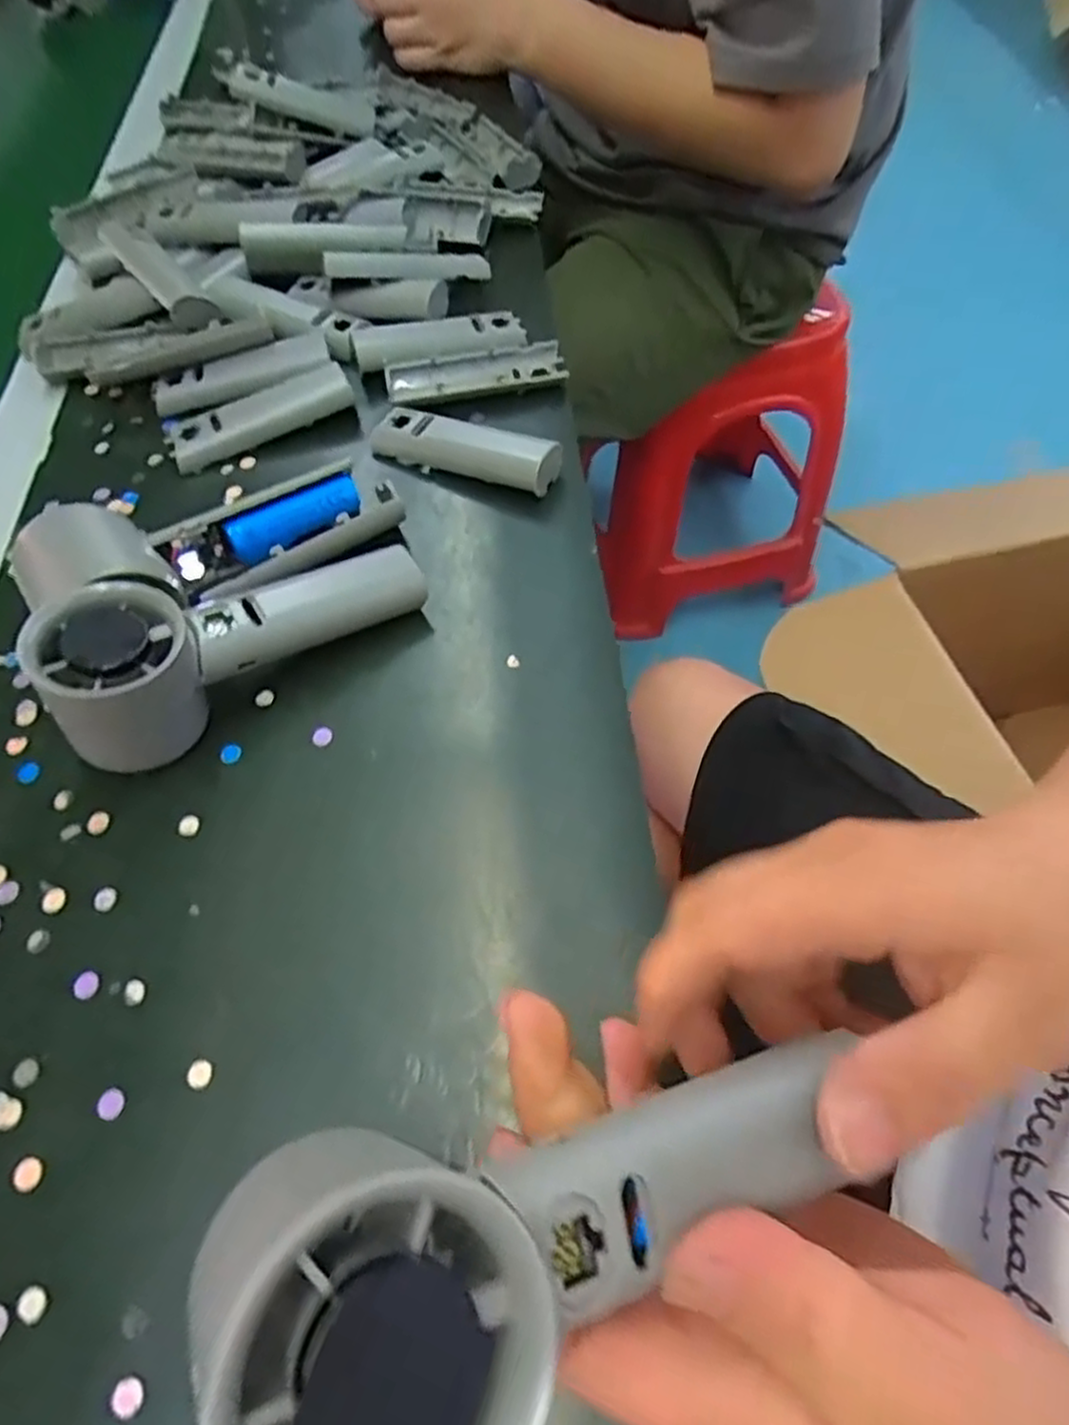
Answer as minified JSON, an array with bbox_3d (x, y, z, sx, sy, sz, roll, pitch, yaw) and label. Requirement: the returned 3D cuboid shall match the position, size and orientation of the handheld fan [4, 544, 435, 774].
[{"bbox_3d":[-0.125,-0.033,0.331,0.162,0.060,0.052,-27,61,-30],"label":"handheld fan"}]

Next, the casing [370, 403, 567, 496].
[{"bbox_3d":[-0.041,-0.146,0.416,0.110,0.021,0.032,21,61,15],"label":"casing"}]

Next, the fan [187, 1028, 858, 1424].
[{"bbox_3d":[0.005,0.104,0.159,0.138,0.036,0.062,-7,56,-31],"label":"fan"}]

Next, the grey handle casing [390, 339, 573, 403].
[{"bbox_3d":[-0.034,-0.197,0.450,0.103,0.014,0.035,-13,58,-6],"label":"grey handle casing"}]

